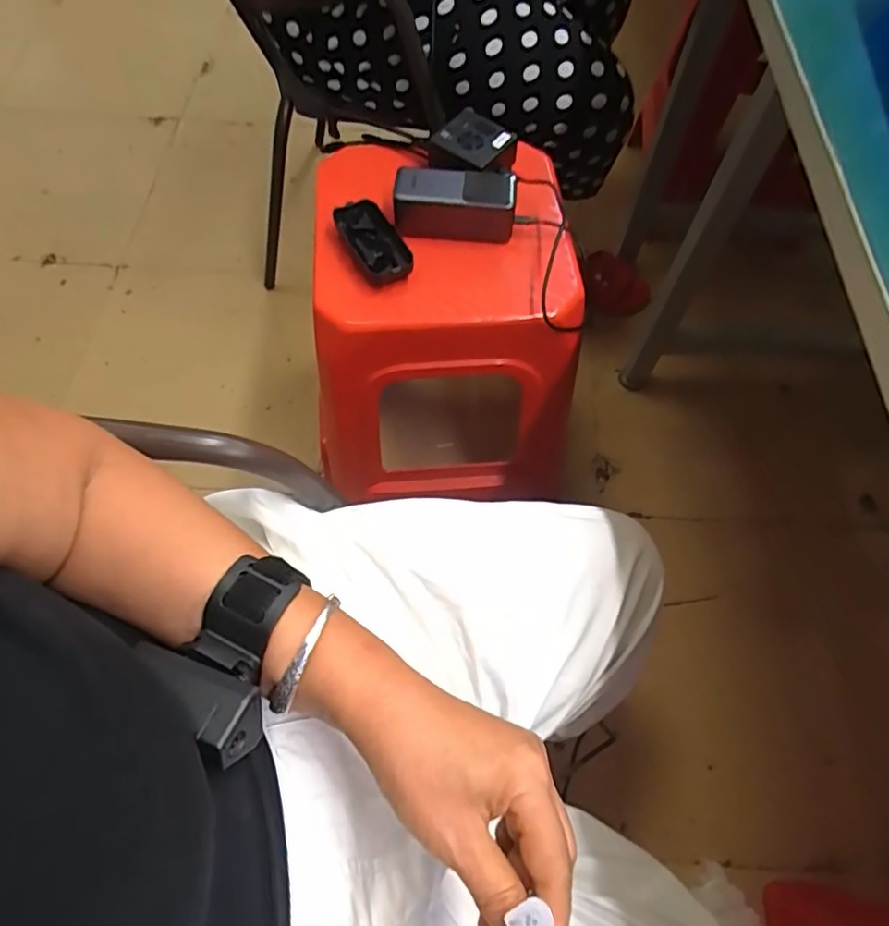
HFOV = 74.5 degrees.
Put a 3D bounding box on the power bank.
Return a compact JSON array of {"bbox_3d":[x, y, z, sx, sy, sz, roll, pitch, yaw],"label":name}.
[{"bbox_3d":[0.011,-0.289,0.651,0.128,0.055,0.061,-2,64,-1],"label":"power bank"}]

